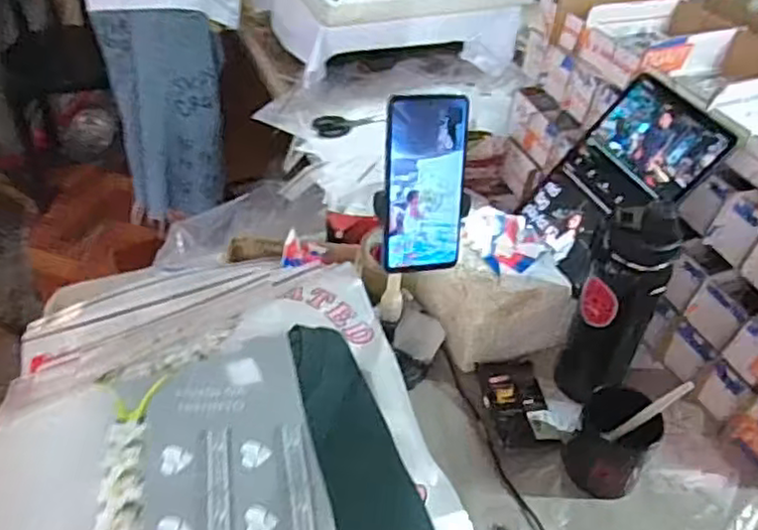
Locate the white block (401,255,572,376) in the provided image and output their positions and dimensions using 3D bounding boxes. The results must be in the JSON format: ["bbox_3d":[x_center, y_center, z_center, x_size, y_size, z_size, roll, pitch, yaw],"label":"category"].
[{"bbox_3d":[0.139,0.038,0.857,0.147,0.104,0.148,-11,45,-17],"label":"white block"}]

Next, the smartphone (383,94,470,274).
[{"bbox_3d":[0.042,-0.071,0.626,0.075,0.164,0.006,-5,23,-15],"label":"smartphone"}]

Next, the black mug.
[{"bbox_3d":[0.243,0.189,0.717,0.079,0.093,0.076,28,47,23],"label":"black mug"}]

